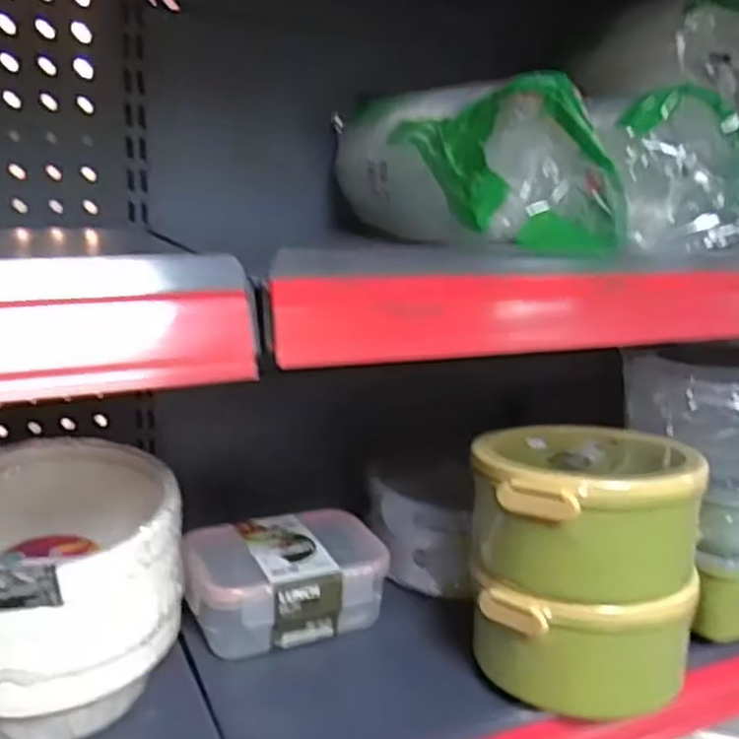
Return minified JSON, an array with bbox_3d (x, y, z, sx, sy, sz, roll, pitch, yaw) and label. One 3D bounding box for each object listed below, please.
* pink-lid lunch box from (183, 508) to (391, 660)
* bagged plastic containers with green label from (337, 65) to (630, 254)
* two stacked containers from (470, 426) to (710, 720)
[{"bbox_3d":[-0.069,0.166,0.597,0.150,0.061,0.101,-4,17,-25],"label":"pink-lid lunch box"},{"bbox_3d":[0.076,-0.148,0.552,0.133,0.099,0.202,-3,16,-19],"label":"bagged plastic containers with green label"},{"bbox_3d":[0.145,0.136,0.530,0.144,0.160,0.127,4,15,5],"label":"two stacked containers"}]

